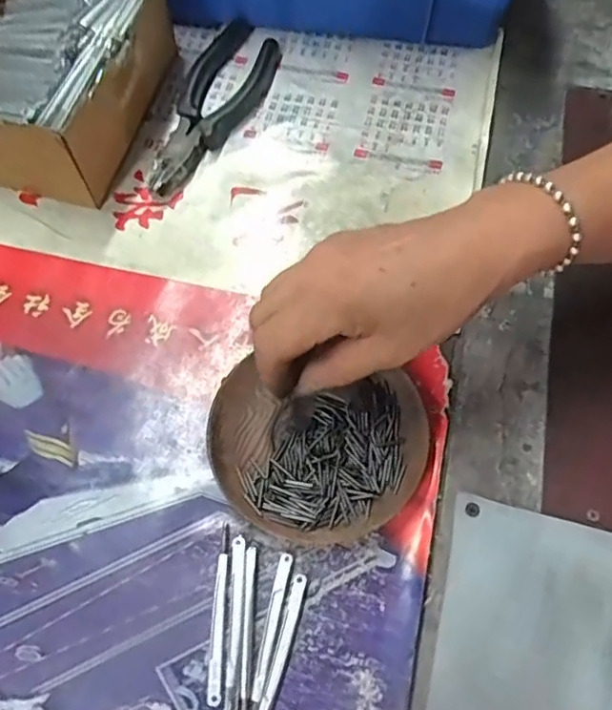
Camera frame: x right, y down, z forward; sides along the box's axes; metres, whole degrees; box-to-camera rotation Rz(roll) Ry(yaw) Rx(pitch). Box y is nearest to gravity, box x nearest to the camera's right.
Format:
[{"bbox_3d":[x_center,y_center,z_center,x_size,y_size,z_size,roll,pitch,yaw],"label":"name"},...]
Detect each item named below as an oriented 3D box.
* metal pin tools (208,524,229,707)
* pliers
[{"bbox_3d":[-0.045,0.131,0.309,0.007,0.004,0.084,0,66,1],"label":"metal pin tools"},{"bbox_3d":[-0.074,-0.187,0.443,0.059,0.018,0.172,24,68,11],"label":"pliers"}]

